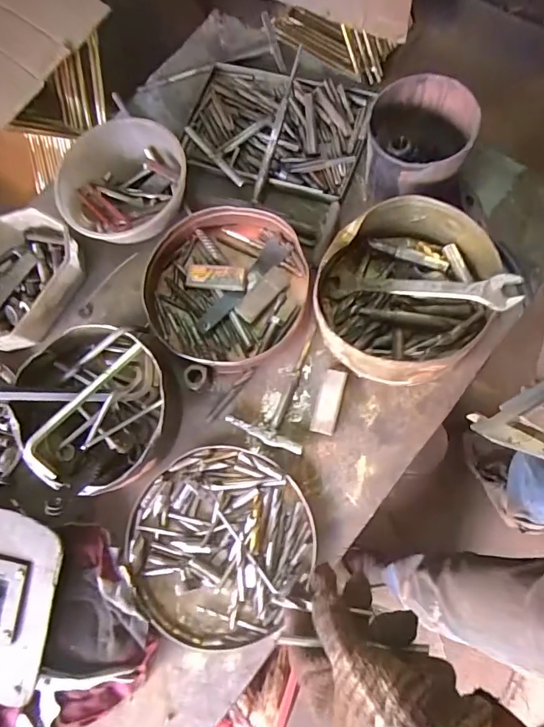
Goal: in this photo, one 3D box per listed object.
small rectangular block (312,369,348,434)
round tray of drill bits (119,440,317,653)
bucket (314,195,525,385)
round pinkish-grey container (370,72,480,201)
[{"bbox_3d":[0.067,0.044,0.525,0.024,0.018,0.075,14,77,10],"label":"small rectangular block"},{"bbox_3d":[-0.061,0.199,0.499,0.196,0.024,0.202,-2,74,6],"label":"round tray of drill bits"},{"bbox_3d":[0.150,-0.082,0.502,0.183,0.096,0.195,-2,74,6],"label":"bucket"},{"bbox_3d":[0.167,-0.253,0.530,0.111,0.100,0.117,0,77,2],"label":"round pinkish-grey container"}]

